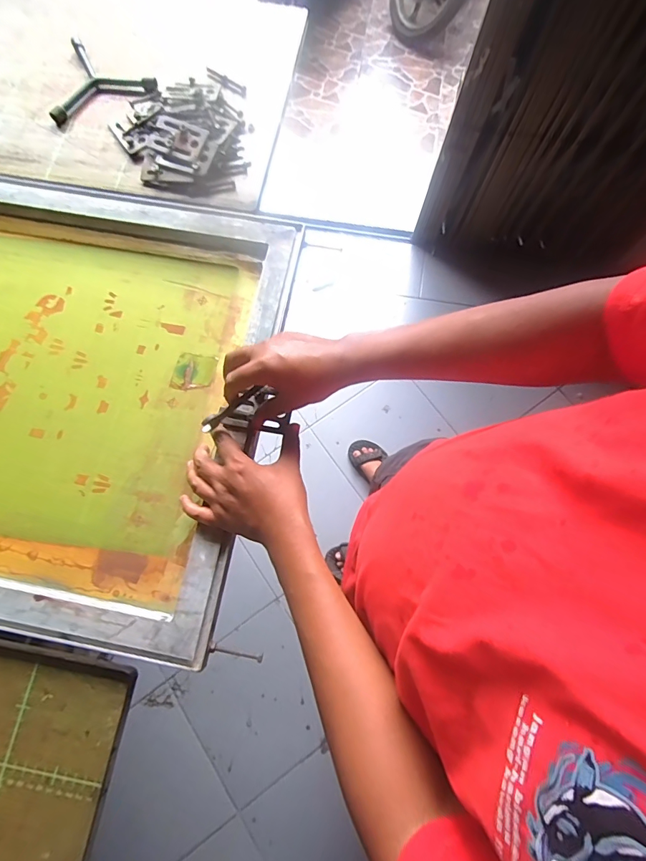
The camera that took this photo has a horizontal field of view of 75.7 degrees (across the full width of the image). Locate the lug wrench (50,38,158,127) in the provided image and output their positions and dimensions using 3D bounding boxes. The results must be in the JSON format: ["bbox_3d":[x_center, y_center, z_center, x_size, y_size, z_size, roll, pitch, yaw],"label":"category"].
[{"bbox_3d":[-0.339,-0.533,0.622,0.154,0.016,0.140,-21,76,-5],"label":"lug wrench"}]

